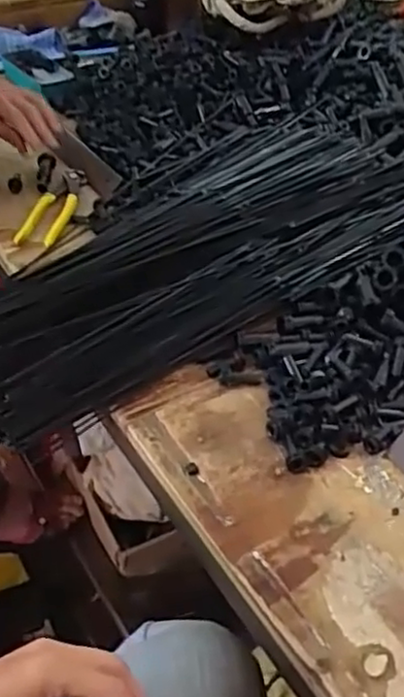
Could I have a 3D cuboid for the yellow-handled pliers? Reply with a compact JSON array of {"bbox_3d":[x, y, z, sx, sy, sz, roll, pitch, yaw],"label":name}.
[{"bbox_3d":[-0.181,-0.177,0.866,0.050,0.020,0.153,10,44,8],"label":"yellow-handled pliers"}]

